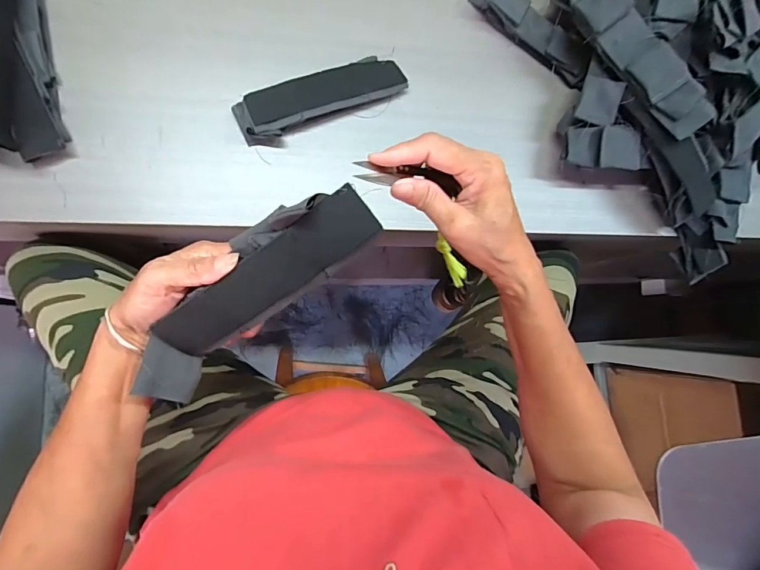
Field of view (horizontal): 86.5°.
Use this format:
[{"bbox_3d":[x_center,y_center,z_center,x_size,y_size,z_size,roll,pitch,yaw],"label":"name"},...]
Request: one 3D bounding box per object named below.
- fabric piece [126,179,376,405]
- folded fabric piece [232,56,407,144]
[{"bbox_3d":[-0.096,0.005,0.289,0.206,0.025,0.055,-39,95,13],"label":"fabric piece"},{"bbox_3d":[-0.064,-0.213,0.452,0.193,0.022,0.052,-25,90,-11],"label":"folded fabric piece"}]

